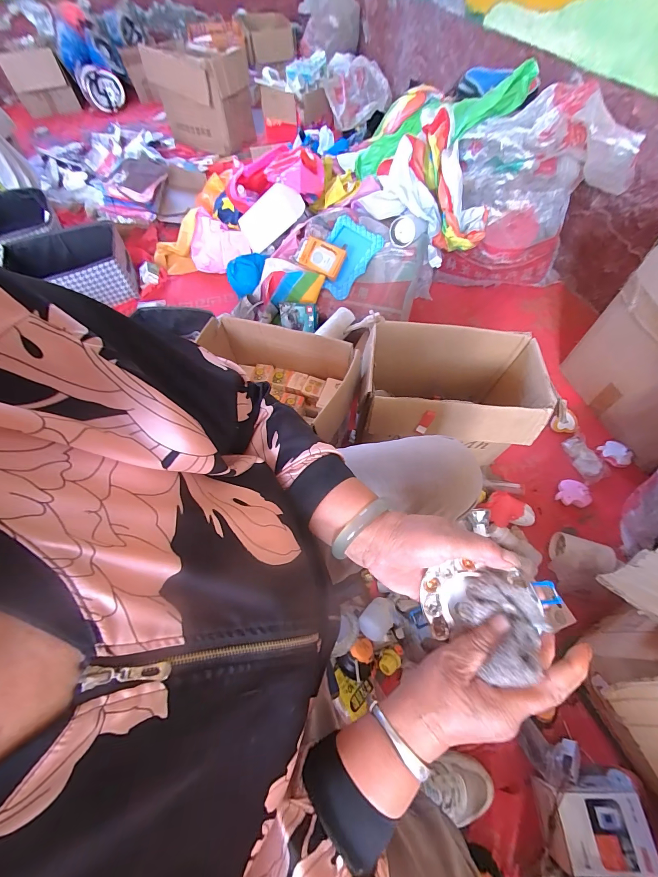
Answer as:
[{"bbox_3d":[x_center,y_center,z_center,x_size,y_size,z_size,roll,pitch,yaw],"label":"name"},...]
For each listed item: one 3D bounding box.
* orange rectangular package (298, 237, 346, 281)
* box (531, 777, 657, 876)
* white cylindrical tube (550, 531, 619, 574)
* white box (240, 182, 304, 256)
[{"bbox_3d":[-0.025,-0.570,1.028,0.146,0.026,0.099,29,90,5],"label":"orange rectangular package"},{"bbox_3d":[0.436,0.636,0.534,0.161,0.048,0.095,2,60,3],"label":"box"},{"bbox_3d":[0.583,0.268,0.758,0.123,0.061,0.089,4,56,45],"label":"white cylindrical tube"},{"bbox_3d":[-0.219,-0.822,1.219,0.311,0.131,0.036,-2,49,49],"label":"white box"}]

